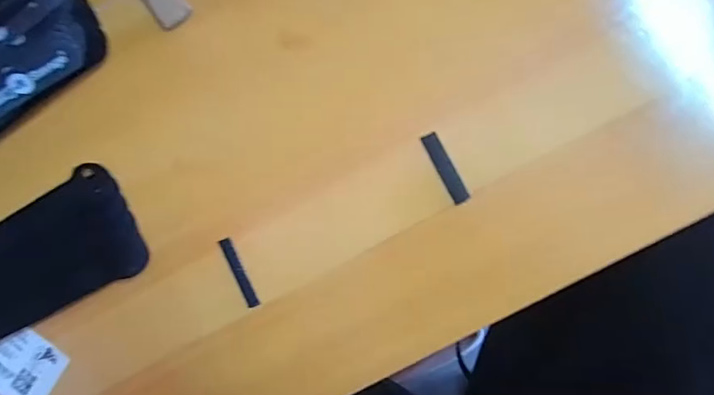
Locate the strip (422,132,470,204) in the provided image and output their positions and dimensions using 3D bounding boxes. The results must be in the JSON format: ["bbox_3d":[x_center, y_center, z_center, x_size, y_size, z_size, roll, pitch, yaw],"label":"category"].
[{"bbox_3d":[0.054,-0.018,0.292,0.010,0.004,0.046,-28,87,4],"label":"strip"}]

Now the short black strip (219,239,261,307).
[{"bbox_3d":[-0.075,0.048,0.304,0.007,0.005,0.047,-27,87,4],"label":"short black strip"}]

